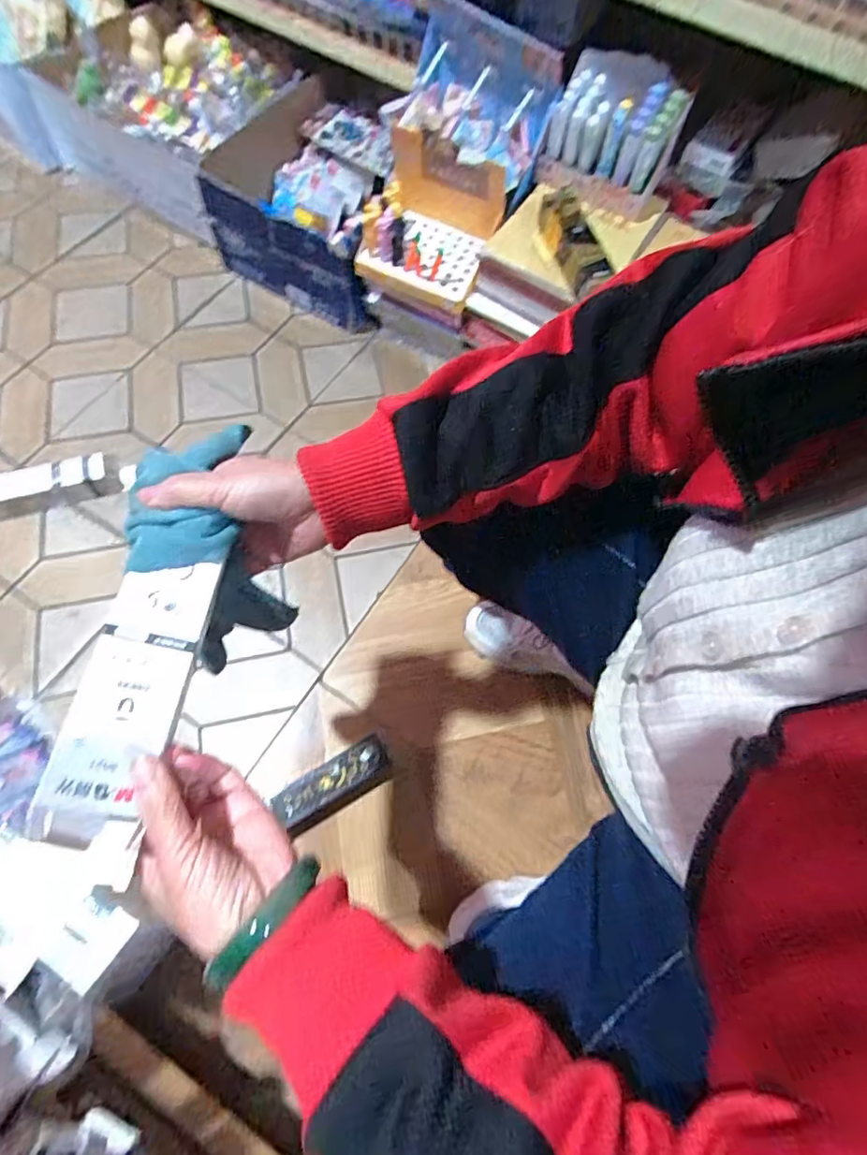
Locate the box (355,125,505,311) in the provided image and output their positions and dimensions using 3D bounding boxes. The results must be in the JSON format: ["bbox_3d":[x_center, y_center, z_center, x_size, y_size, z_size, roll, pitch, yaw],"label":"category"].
[{"bbox_3d":[-0.006,-0.529,0.817,0.183,0.147,0.145,25,69,7],"label":"box"}]

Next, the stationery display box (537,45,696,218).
[{"bbox_3d":[0.255,-0.624,0.770,0.172,0.113,0.130,24,69,7],"label":"stationery display box"}]

